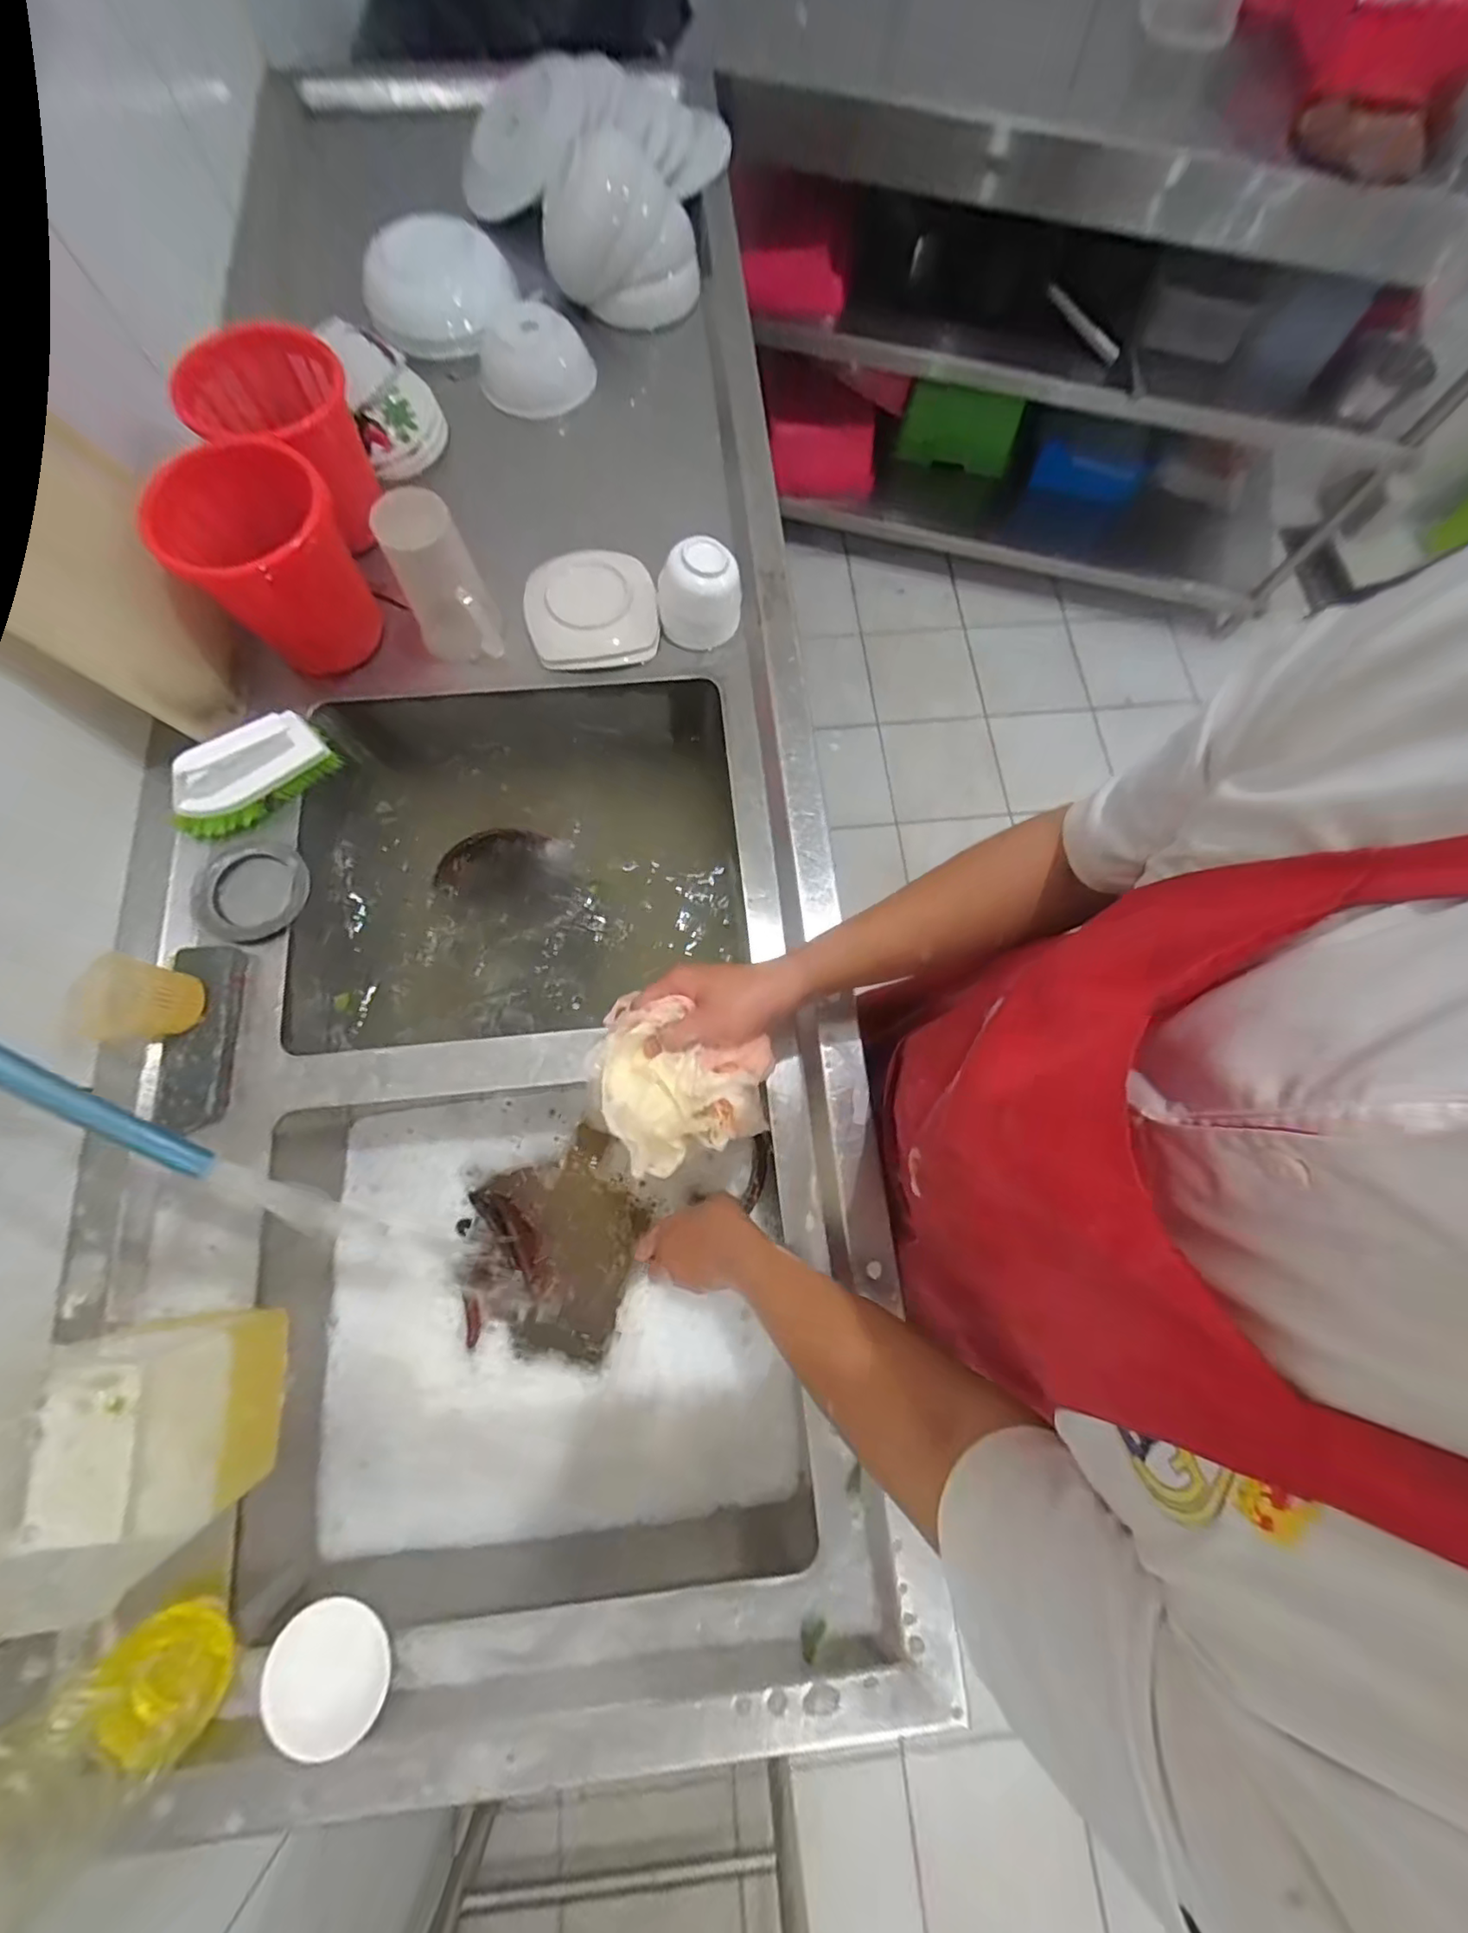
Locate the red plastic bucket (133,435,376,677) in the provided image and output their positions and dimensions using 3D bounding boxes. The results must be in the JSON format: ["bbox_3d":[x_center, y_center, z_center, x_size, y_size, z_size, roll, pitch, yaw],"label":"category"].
[{"bbox_3d":[-0.463,-0.406,0.630,0.141,0.145,0.145,0,74,-1],"label":"red plastic bucket"}]

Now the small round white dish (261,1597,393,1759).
[{"bbox_3d":[-0.298,0.521,0.455,0.083,0.023,0.091,0,74,-1],"label":"small round white dish"}]

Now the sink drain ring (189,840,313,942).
[{"bbox_3d":[-0.481,-0.076,0.618,0.106,0.015,0.096,-34,87,-16],"label":"sink drain ring"}]

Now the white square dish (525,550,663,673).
[{"bbox_3d":[-0.162,-0.410,0.704,0.146,0.045,0.133,-4,74,-3],"label":"white square dish"}]

